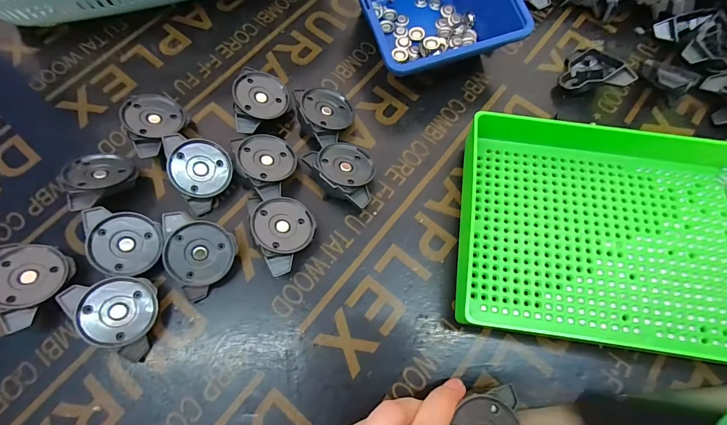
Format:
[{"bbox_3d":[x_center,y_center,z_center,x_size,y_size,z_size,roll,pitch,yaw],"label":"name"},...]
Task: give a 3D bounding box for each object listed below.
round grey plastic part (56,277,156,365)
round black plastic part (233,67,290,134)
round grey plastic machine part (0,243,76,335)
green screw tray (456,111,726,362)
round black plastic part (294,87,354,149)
[{"bbox_3d":[-0.163,0.066,0.226,0.052,0.018,0.048,19,66,-28],"label":"round grey plastic part"},{"bbox_3d":[-0.088,-0.091,0.284,0.051,0.015,0.047,-40,95,-29],"label":"round black plastic part"},{"bbox_3d":[-0.222,0.049,0.232,0.044,0.020,0.053,8,65,-27],"label":"round grey plastic machine part"},{"bbox_3d":[0.193,0.009,0.244,0.247,0.032,0.165,7,71,4],"label":"green screw tray"},{"bbox_3d":[-0.031,-0.075,0.282,0.045,0.019,0.050,-17,73,-28],"label":"round black plastic part"}]

